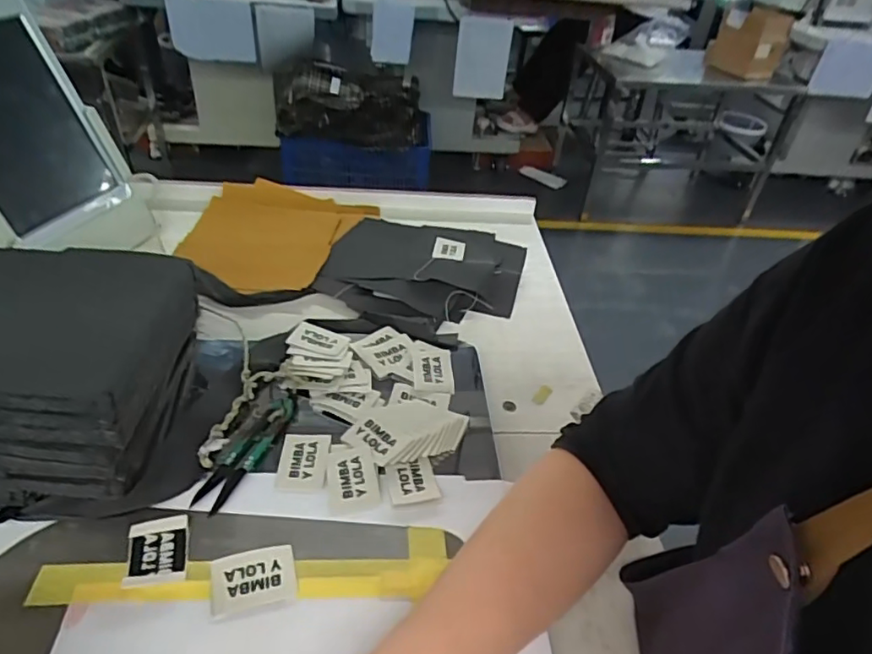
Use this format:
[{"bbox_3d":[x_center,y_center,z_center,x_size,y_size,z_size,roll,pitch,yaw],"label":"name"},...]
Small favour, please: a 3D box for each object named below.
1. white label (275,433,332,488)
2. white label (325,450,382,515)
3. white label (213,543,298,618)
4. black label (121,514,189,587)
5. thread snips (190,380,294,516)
[{"bbox_3d":[-0.096,0.095,0.426,0.034,0.004,0.047,4,41,-4],"label":"white label"},{"bbox_3d":[-0.060,0.107,0.416,0.034,0.004,0.050,-9,47,-10],"label":"white label"},{"bbox_3d":[-0.111,0.152,0.356,0.049,0.006,0.034,-6,42,-14],"label":"white label"},{"bbox_3d":[-0.172,0.138,0.361,0.033,0.008,0.044,-6,42,-15],"label":"black label"},{"bbox_3d":[-0.137,0.078,0.434,0.040,0.010,0.126,13,41,7],"label":"thread snips"}]

